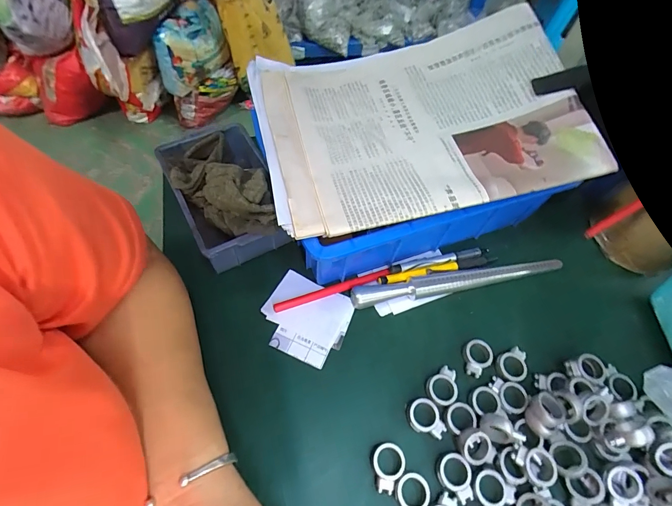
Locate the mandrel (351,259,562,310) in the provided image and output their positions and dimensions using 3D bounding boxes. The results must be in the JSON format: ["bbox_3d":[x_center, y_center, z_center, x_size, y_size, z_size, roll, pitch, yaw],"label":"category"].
[{"bbox_3d":[0.131,0.027,0.357,0.234,0.020,0.020,-10,61,-10],"label":"mandrel"}]

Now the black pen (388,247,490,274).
[{"bbox_3d":[0.112,0.008,0.368,0.120,0.012,0.012,-11,61,-15],"label":"black pen"}]

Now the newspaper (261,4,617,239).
[{"bbox_3d":[0.074,-0.136,0.319,0.282,0.053,0.218,-10,61,-10],"label":"newspaper"}]

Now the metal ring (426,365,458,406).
[{"bbox_3d":[0.096,0.119,0.309,0.027,0.006,0.034,21,61,8],"label":"metal ring"}]

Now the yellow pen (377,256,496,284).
[{"bbox_3d":[0.110,0.017,0.363,0.134,0.010,0.011,-12,62,-11],"label":"yellow pen"}]

